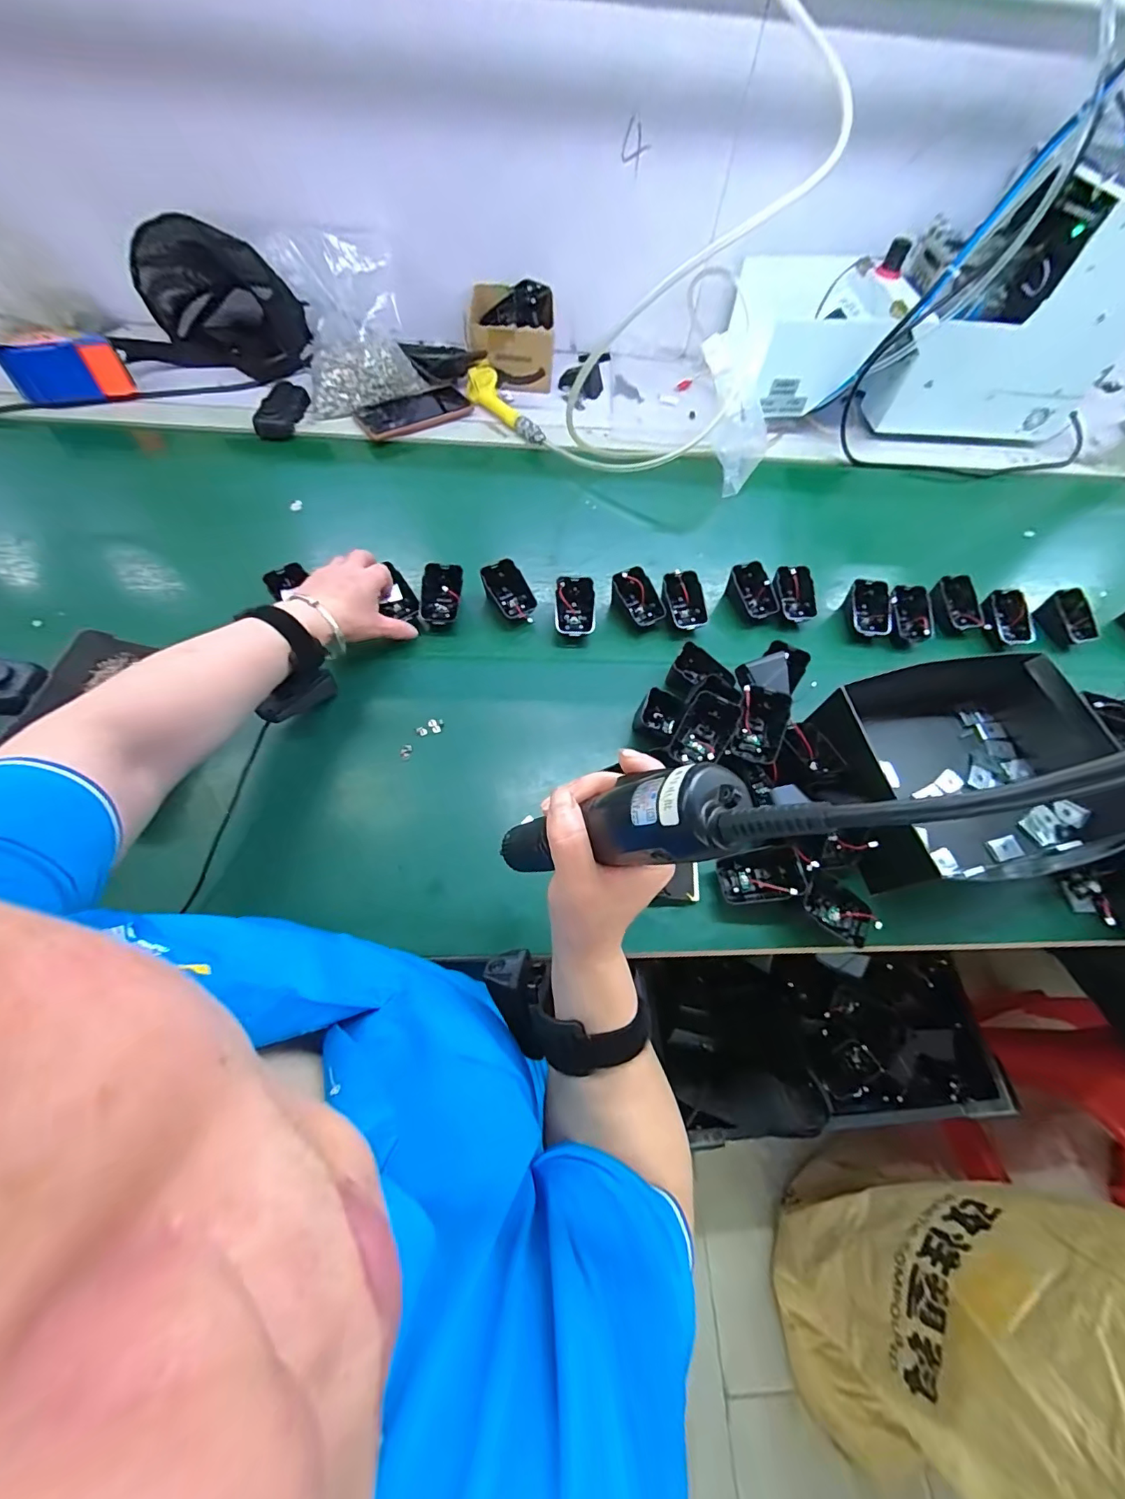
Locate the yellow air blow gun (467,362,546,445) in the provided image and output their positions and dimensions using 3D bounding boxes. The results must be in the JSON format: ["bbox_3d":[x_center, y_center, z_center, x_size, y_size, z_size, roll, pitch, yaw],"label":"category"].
[{"bbox_3d":[-0.091,-0.512,0.753,0.047,0.046,0.174,-28,66,-19],"label":"yellow air blow gun"}]

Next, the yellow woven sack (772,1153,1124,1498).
[{"bbox_3d":[0.577,0.737,0.588,0.416,0.582,0.340,-4,61,-6],"label":"yellow woven sack"}]

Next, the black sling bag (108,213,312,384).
[{"bbox_3d":[-0.504,-0.650,0.733,0.242,0.162,0.144,-1,61,-5],"label":"black sling bag"}]

